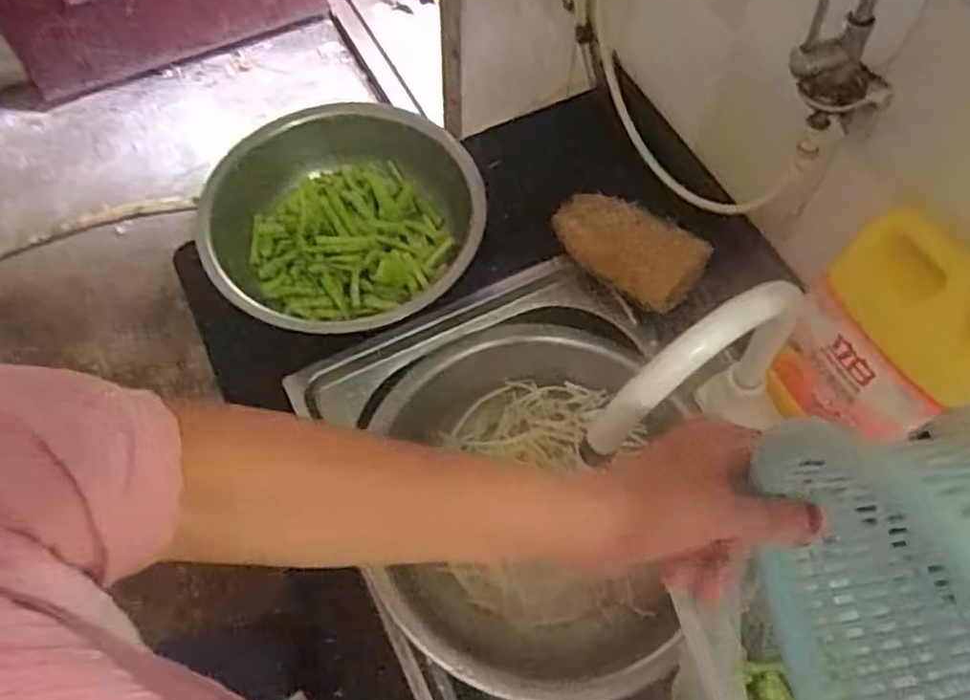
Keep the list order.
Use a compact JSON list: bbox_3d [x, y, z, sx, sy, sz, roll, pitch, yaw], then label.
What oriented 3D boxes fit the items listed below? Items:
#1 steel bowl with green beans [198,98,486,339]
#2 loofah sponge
[{"bbox_3d":[-0.134,-0.134,0.736,0.262,0.092,0.270,0,61,0],"label":"steel bowl with green beans"},{"bbox_3d":[0.136,-0.102,0.719,0.147,0.042,0.075,36,67,17],"label":"loofah sponge"}]

